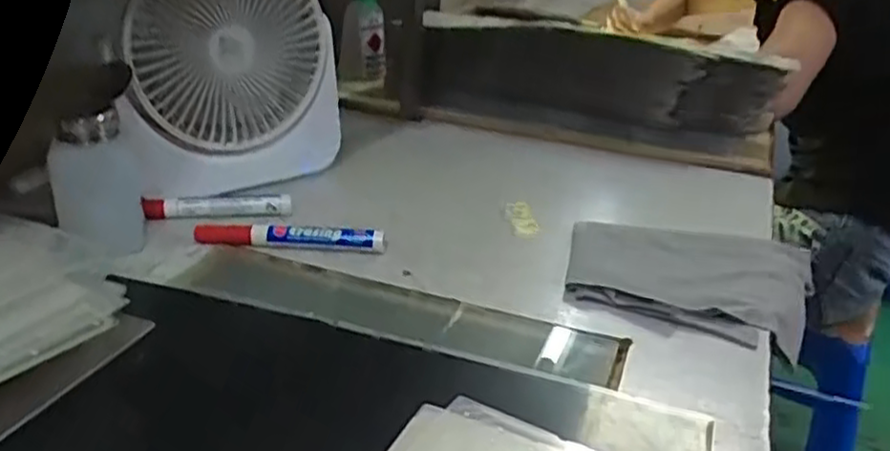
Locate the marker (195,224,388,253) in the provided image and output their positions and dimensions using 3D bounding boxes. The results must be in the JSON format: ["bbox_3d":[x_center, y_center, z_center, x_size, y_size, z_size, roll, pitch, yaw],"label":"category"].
[{"bbox_3d":[-0.116,0.010,0.542,0.140,0.019,0.013,3,24,0],"label":"marker"}]

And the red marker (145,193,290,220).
[{"bbox_3d":[-0.181,-0.016,0.586,0.112,0.018,0.020,-2,24,-11],"label":"red marker"}]

